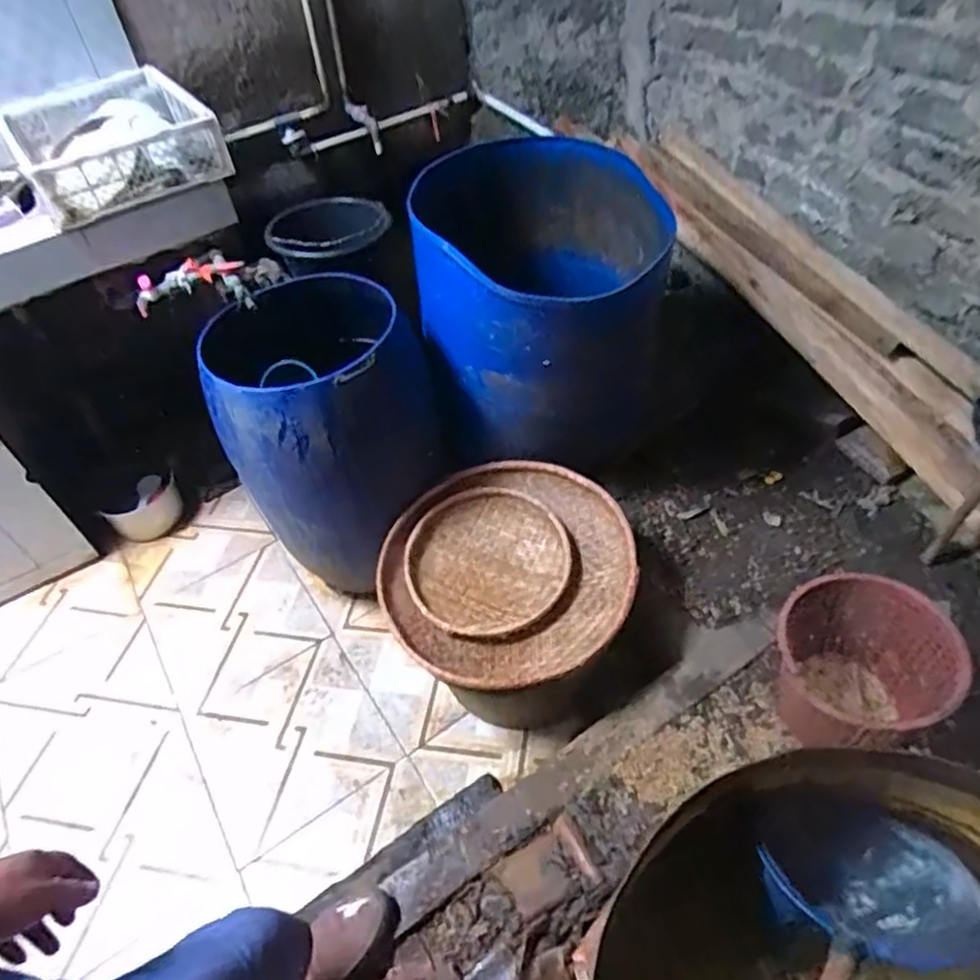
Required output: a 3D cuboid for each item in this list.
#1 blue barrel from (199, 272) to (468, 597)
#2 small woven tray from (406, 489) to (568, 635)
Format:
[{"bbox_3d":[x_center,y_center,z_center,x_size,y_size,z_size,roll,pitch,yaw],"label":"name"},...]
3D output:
[{"bbox_3d":[-0.367,-0.126,1.659,0.469,0.669,0.468,-22,50,-13],"label":"blue barrel"},{"bbox_3d":[-0.006,0.163,1.515,0.361,0.083,0.350,-17,49,-9],"label":"small woven tray"}]

